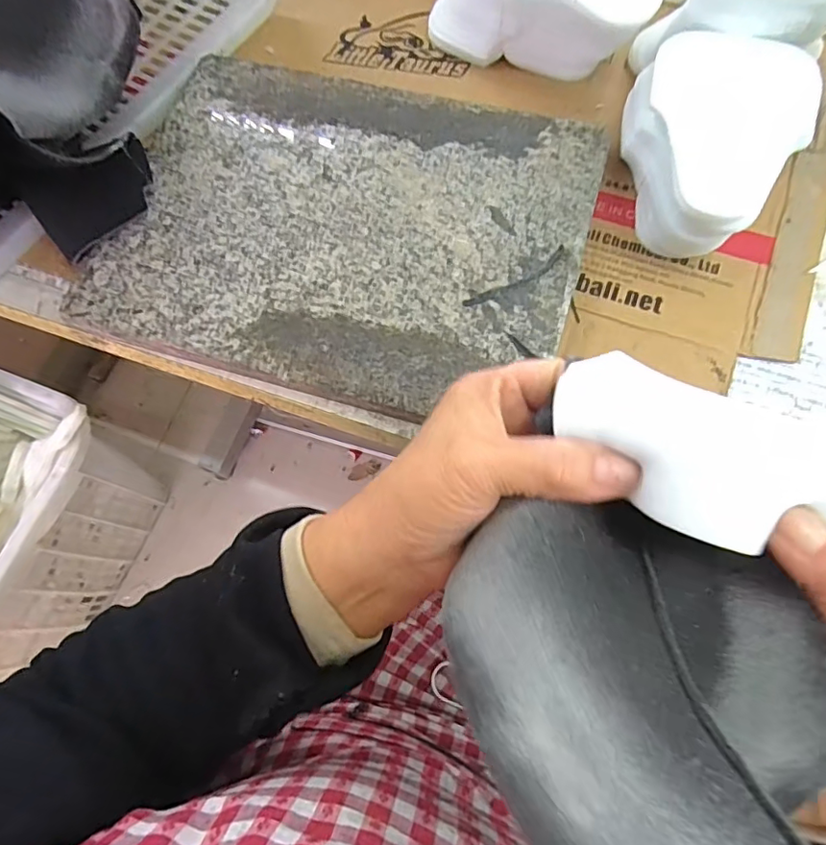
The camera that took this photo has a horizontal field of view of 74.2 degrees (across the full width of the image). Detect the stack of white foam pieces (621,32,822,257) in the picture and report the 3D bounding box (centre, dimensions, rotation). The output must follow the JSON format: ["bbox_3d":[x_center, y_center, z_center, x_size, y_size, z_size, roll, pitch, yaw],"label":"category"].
[{"bbox_3d":[0.219,-0.212,0.428,0.132,0.085,0.152,30,75,11],"label":"stack of white foam pieces"}]

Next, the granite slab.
[{"bbox_3d":[-0.063,-0.167,0.461,0.391,0.022,0.293,17,73,8],"label":"granite slab"}]

